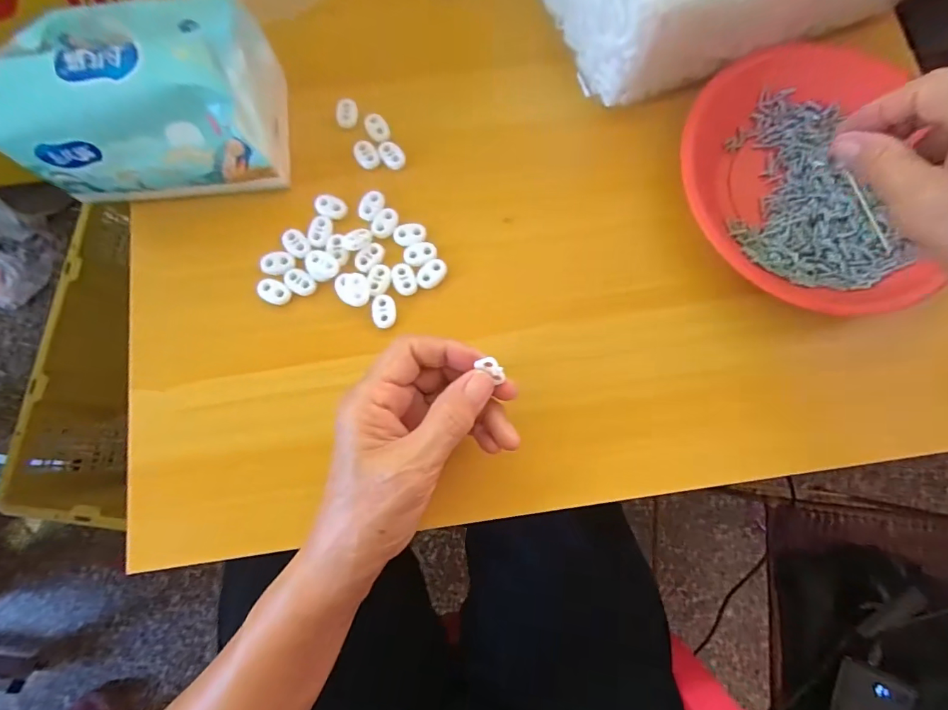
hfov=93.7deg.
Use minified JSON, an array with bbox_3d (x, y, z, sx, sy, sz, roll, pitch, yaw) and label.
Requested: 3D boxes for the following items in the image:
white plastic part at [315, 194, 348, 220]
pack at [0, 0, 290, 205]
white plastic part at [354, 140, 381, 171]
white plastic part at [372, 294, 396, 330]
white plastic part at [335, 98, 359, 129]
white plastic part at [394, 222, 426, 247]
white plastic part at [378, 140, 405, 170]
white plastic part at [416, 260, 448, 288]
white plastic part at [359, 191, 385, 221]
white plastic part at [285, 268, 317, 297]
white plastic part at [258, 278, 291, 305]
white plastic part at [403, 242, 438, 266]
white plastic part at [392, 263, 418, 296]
[{"bbox_3d":[-0.100,-0.103,0.310,0.021,0.007,0.015,21,79,3],"label":"white plastic part"},{"bbox_3d":[-0.200,-0.160,0.273,0.140,0.075,0.105,1,79,-1],"label":"pack"},{"bbox_3d":[-0.077,-0.144,0.319,0.015,0.005,0.022,-35,81,-8],"label":"white plastic part"},{"bbox_3d":[-0.060,-0.029,0.295,0.015,0.004,0.023,3,79,-1],"label":"white plastic part"},{"bbox_3d":[-0.092,-0.176,0.323,0.014,0.006,0.023,-3,79,-2],"label":"white plastic part"},{"bbox_3d":[-0.044,-0.084,0.306,0.022,0.004,0.017,-17,80,-5],"label":"white plastic part"},{"bbox_3d":[-0.060,-0.144,0.320,0.021,0.006,0.017,42,81,7],"label":"white plastic part"},{"bbox_3d":[-0.029,-0.055,0.302,0.022,0.004,0.016,-41,82,-9],"label":"white plastic part"},{"bbox_3d":[-0.071,-0.104,0.310,0.013,0.005,0.022,25,79,4],"label":"white plastic part"},{"bbox_3d":[-0.117,-0.049,0.299,0.021,0.004,0.016,35,80,5],"label":"white plastic part"},{"bbox_3d":[-0.133,-0.042,0.296,0.022,0.004,0.016,32,80,5],"label":"white plastic part"},{"bbox_3d":[-0.037,-0.069,0.303,0.022,0.004,0.014,-17,80,-5],"label":"white plastic part"},{"bbox_3d":[-0.047,-0.052,0.301,0.015,0.004,0.023,-18,80,-5],"label":"white plastic part"}]

